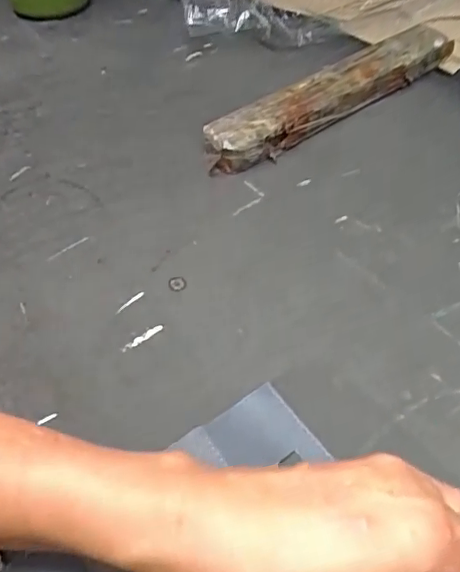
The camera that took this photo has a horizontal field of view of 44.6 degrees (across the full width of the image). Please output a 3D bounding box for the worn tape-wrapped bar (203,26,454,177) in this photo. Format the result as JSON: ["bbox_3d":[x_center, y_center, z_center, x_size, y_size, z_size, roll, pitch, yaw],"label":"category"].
[{"bbox_3d":[0.092,-0.168,0.489,0.263,0.035,0.038,-31,55,-23],"label":"worn tape-wrapped bar"}]

